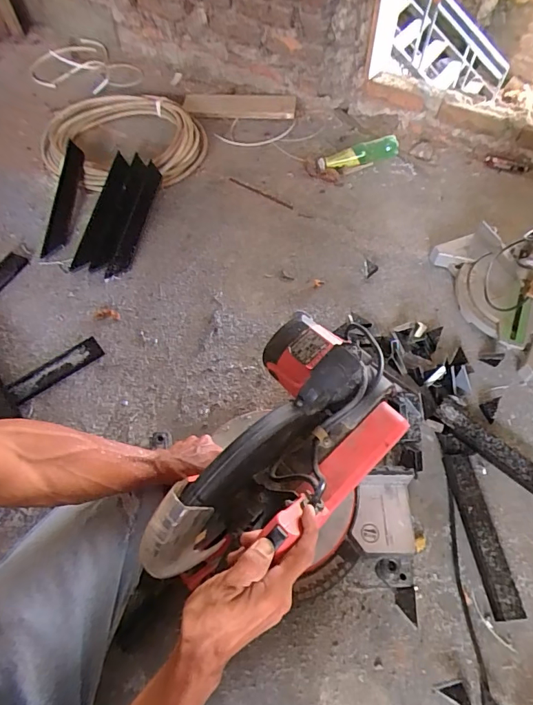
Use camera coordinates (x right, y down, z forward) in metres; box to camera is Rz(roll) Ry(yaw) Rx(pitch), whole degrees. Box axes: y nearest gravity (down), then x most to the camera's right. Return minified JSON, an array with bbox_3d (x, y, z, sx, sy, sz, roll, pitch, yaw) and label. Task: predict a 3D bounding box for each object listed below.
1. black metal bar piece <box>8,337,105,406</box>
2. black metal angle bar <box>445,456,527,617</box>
[{"bbox_3d":[-0.433,0.035,0.924,0.188,0.010,0.058,-33,64,-17],"label":"black metal bar piece"},{"bbox_3d":[0.359,0.299,0.748,0.047,0.026,0.256,-7,58,-2],"label":"black metal angle bar"}]

